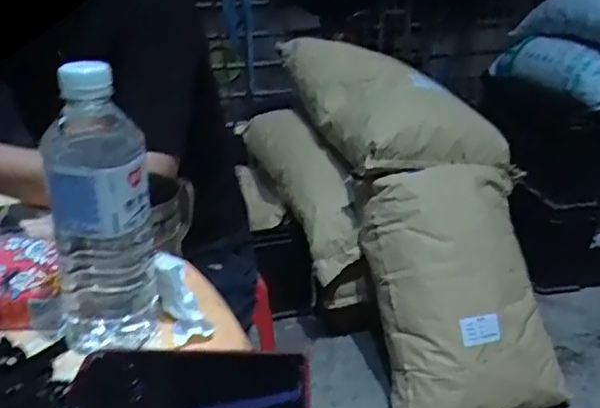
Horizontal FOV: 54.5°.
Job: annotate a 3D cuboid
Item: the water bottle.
[{"bbox_3d":[-0.143,0.011,0.420,0.065,0.206,0.061,6,27,11],"label":"water bottle"}]

